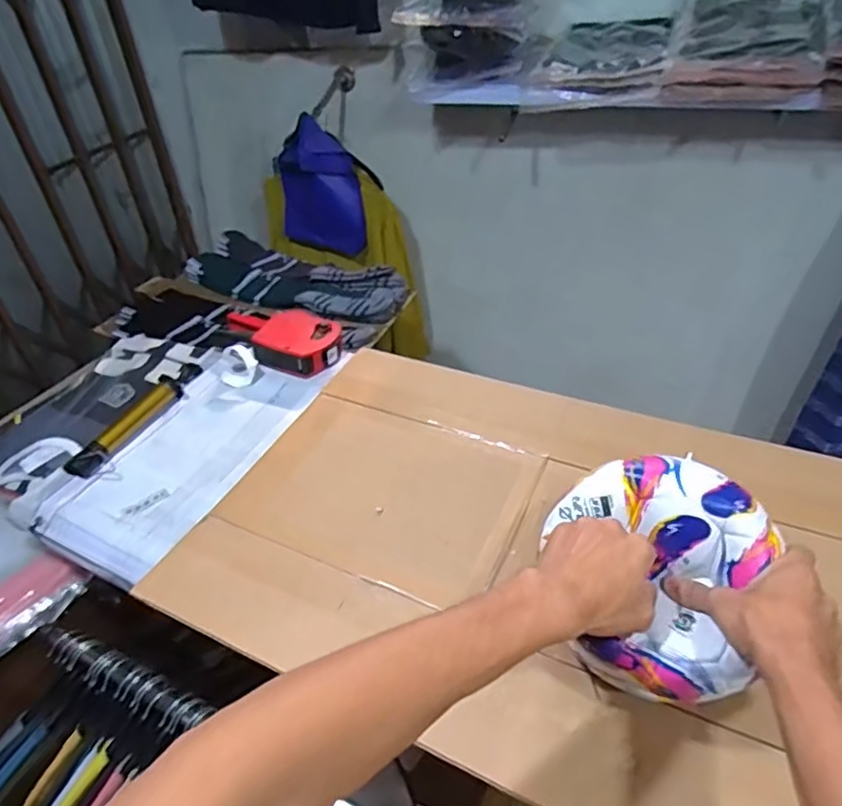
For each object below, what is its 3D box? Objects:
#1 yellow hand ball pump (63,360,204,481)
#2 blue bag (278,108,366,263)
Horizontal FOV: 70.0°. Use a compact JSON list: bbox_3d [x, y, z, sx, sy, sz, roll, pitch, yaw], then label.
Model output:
[{"bbox_3d":[-0.415,0.014,0.889,0.038,0.029,0.247,15,45,21],"label":"yellow hand ball pump"},{"bbox_3d":[-0.280,-0.585,1.652,0.253,0.350,0.104,17,46,16],"label":"blue bag"}]

